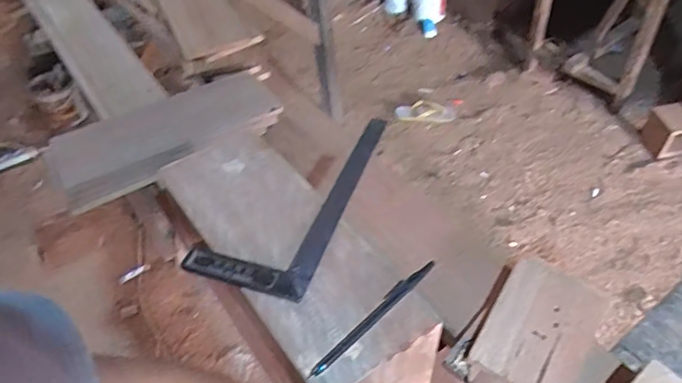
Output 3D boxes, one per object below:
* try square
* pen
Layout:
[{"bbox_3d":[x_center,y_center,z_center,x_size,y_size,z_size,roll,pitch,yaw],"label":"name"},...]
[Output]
[{"bbox_3d":[-0.047,-0.007,0.576,0.124,0.019,0.280,13,49,17],"label":"try square"},{"bbox_3d":[0.031,0.109,0.457,0.154,0.007,0.014,-36,53,-26],"label":"pen"}]

